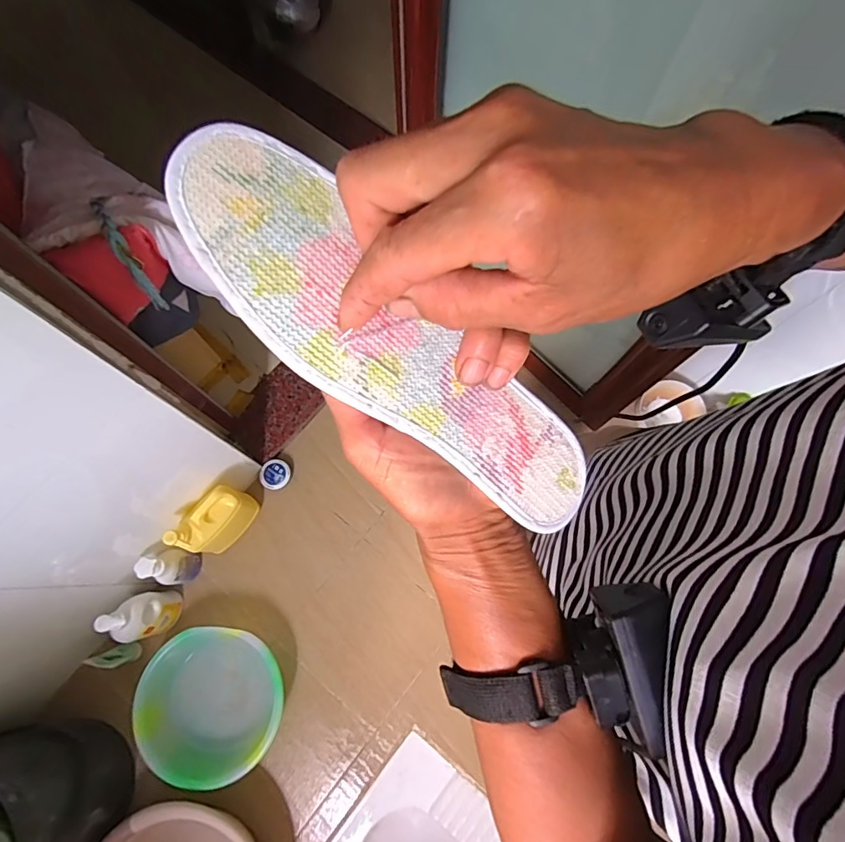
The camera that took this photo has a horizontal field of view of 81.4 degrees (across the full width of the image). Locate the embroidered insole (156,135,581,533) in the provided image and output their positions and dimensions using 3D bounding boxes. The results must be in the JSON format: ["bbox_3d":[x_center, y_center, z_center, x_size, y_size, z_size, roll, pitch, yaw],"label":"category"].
[{"bbox_3d":[-0.004,-0.026,0.210,0.219,0.006,0.065,39,75,-20],"label":"embroidered insole"}]

